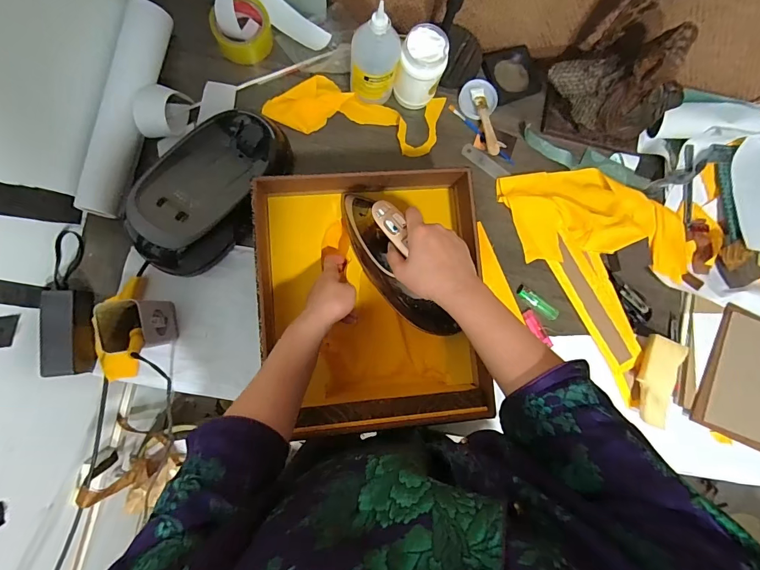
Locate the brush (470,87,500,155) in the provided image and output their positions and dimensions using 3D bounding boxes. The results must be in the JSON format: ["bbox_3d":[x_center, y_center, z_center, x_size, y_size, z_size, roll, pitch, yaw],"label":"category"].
[{"bbox_3d":[0.198,-0.303,0.708,0.026,0.020,0.133,-13,87,-7],"label":"brush"}]

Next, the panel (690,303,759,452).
[{"bbox_3d":[0.701,0.171,0.707,0.173,0.031,0.245,20,84,-4],"label":"panel"}]

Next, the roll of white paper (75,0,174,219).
[{"bbox_3d":[-0.426,-0.280,0.636,0.055,0.067,0.330,14,84,-5],"label":"roll of white paper"}]

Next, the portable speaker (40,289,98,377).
[{"bbox_3d":[-0.486,0.076,0.602,0.061,0.048,0.136,-1,86,-6],"label":"portable speaker"}]

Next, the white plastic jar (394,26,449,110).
[{"bbox_3d":[0.067,-0.361,0.650,0.080,0.119,0.075,0,86,-6],"label":"white plastic jar"}]

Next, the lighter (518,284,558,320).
[{"bbox_3d":[0.291,0.032,0.706,0.091,0.009,0.027,37,83,-2],"label":"lighter"}]

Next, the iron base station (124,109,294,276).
[{"bbox_3d":[-0.275,-0.155,0.623,0.152,0.082,0.297,34,83,-3],"label":"iron base station"}]

